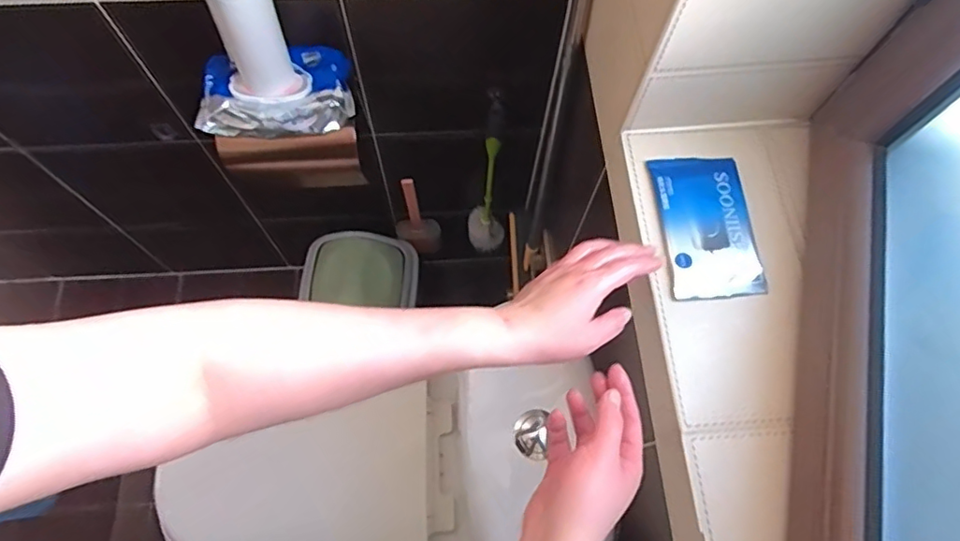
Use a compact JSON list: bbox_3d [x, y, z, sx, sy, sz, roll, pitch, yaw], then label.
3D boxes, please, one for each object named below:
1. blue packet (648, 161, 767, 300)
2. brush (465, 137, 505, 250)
[{"bbox_3d":[0.215,-0.044,0.545,0.083,0.014,0.143,-4,71,0],"label":"blue packet"},{"bbox_3d":[0.016,-0.143,1.187,0.082,0.336,0.078,1,69,-1],"label":"brush"}]

